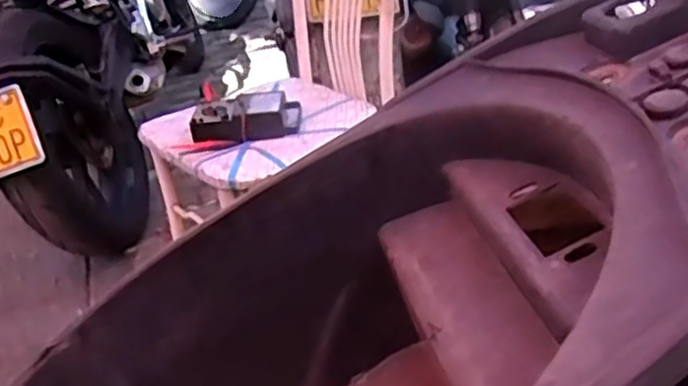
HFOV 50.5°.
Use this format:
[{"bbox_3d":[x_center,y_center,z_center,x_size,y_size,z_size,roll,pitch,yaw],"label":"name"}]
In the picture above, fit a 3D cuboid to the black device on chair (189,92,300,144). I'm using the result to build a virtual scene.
[{"bbox_3d":[-0.175,-0.132,1.307,0.191,0.060,0.110,-4,27,-1],"label":"black device on chair"}]

